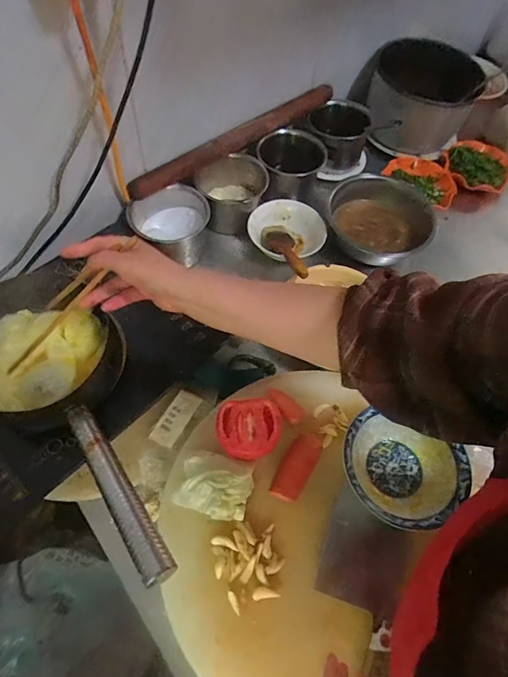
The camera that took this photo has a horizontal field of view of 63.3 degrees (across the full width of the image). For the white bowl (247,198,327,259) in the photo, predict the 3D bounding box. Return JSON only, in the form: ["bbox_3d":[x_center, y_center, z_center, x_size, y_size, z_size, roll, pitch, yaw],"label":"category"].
[{"bbox_3d":[0.059,-0.193,0.764,0.138,0.046,0.127,2,61,-3],"label":"white bowl"}]

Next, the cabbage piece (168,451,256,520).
[{"bbox_3d":[-0.048,0.176,0.499,0.090,0.033,0.073,20,62,7],"label":"cabbage piece"}]

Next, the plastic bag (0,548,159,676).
[{"bbox_3d":[-0.391,0.590,0.821,0.345,0.054,0.294,-9,59,-6],"label":"plastic bag"}]

